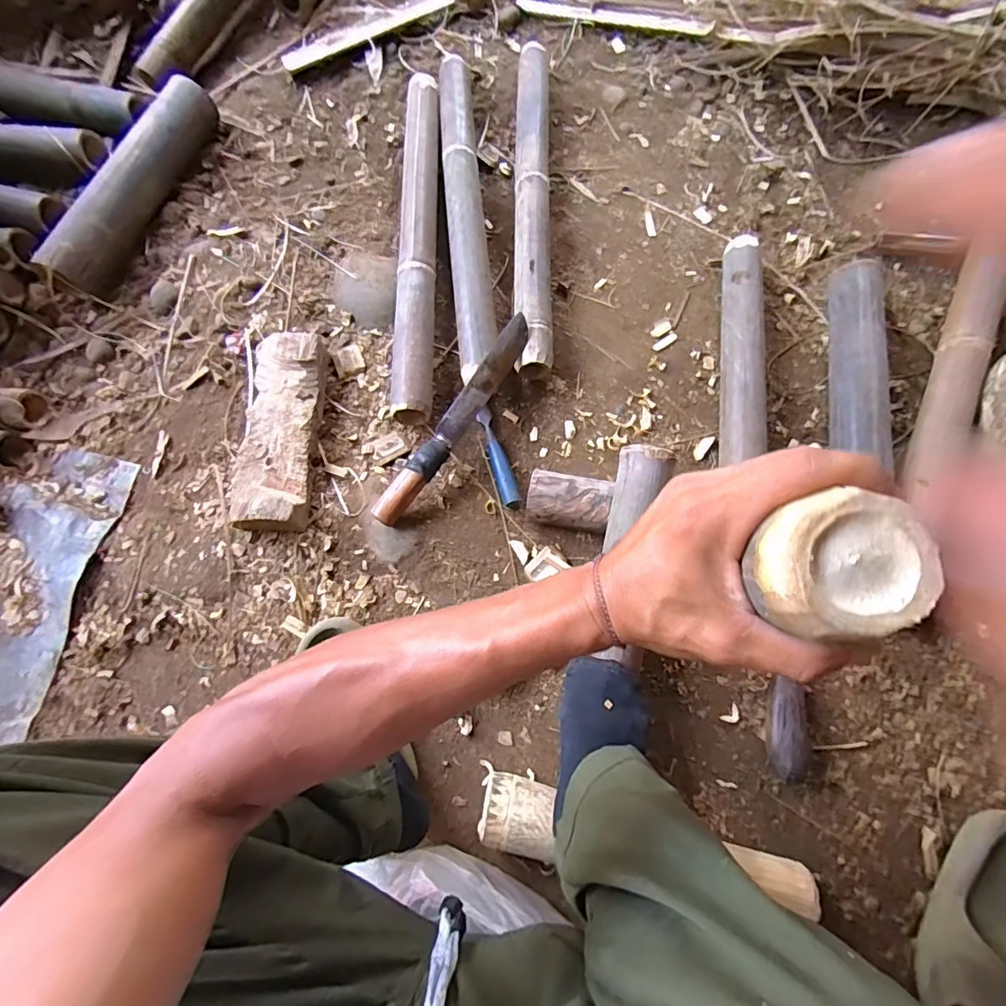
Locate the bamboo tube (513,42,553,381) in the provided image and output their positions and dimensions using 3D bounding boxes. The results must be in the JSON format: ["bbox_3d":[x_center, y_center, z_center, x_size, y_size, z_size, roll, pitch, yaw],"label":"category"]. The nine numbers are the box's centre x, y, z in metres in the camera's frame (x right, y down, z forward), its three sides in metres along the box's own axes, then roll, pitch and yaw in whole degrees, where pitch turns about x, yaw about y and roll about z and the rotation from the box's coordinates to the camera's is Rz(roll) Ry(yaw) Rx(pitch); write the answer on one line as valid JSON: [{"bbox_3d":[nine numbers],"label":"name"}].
[{"bbox_3d":[0.050,-0.507,0.811,0.060,0.065,0.664,0,75,4],"label":"bamboo tube"}]

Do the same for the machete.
[{"bbox_3d":[-0.067,-0.116,0.682,0.040,0.032,0.339,33,80,11],"label":"machete"}]

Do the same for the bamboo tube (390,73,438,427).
[{"bbox_3d":[-0.138,-0.437,0.792,0.062,0.064,0.651,-1,76,1],"label":"bamboo tube"}]

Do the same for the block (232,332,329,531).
[{"bbox_3d":[-0.335,-0.107,0.716,0.119,0.060,0.295,0,76,2],"label":"block"}]

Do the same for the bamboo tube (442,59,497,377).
[{"bbox_3d":[-0.064,-0.494,0.804,0.063,0.062,0.655,-6,76,0],"label":"bamboo tube"}]

